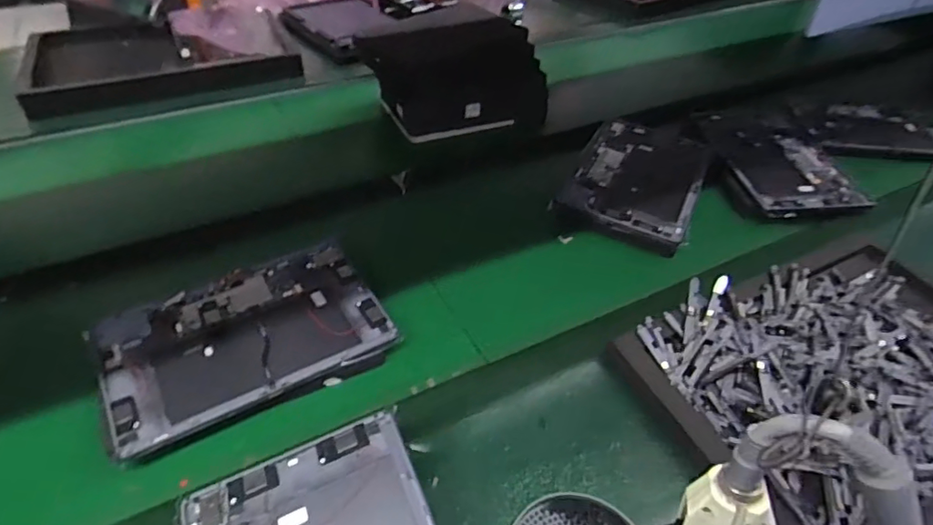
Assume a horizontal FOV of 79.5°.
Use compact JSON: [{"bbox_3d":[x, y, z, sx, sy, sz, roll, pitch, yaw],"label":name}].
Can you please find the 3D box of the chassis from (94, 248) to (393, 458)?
[{"bbox_3d":[-0.217,0.075,0.559,0.253,0.030,0.169,-21,48,-25],"label":"chassis"}]

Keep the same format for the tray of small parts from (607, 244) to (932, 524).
[{"bbox_3d":[0.385,0.107,0.555,0.400,0.051,0.285,-16,46,-21],"label":"tray of small parts"}]

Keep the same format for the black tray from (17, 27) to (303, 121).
[{"bbox_3d":[-0.544,-0.376,1.003,0.423,0.039,0.289,-15,45,-20],"label":"black tray"}]

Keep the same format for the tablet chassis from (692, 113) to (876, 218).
[{"bbox_3d":[0.467,-0.149,0.828,0.172,0.017,0.253,-3,44,-4],"label":"tablet chassis"}]

